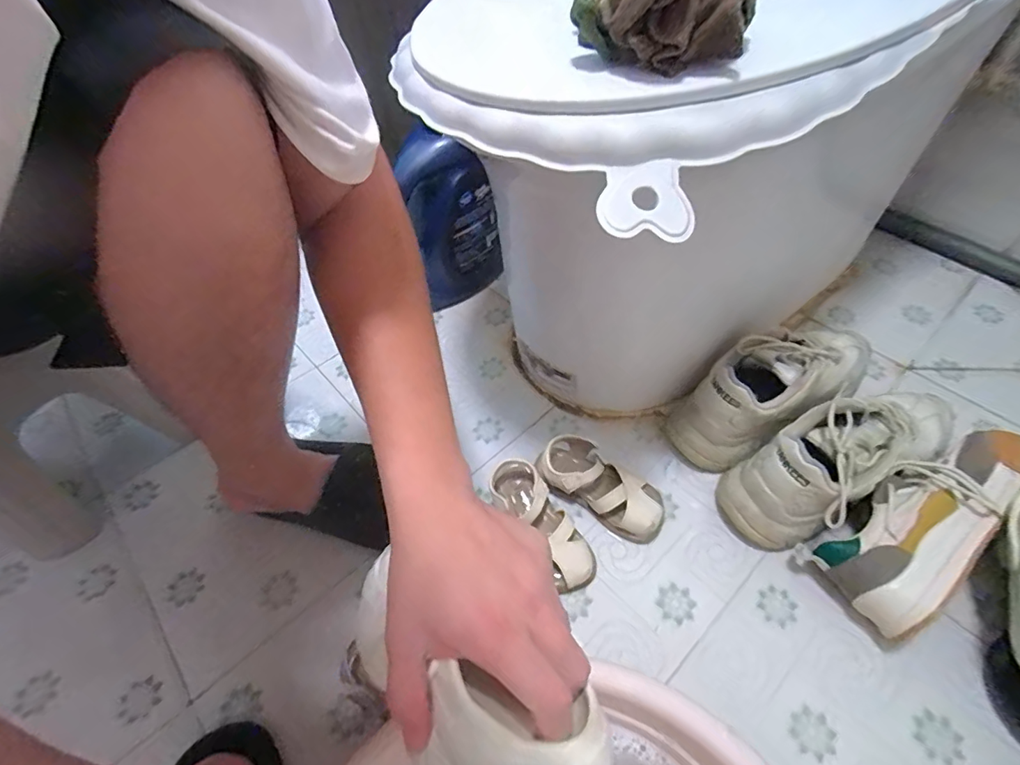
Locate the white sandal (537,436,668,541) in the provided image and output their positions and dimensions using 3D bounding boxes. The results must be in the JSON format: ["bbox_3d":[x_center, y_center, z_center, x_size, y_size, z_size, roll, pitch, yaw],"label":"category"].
[{"bbox_3d":[0.109,0.117,0.575,0.148,0.054,0.072,25,57,21],"label":"white sandal"}]

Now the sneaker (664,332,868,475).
[{"bbox_3d":[0.327,0.001,0.610,0.270,0.119,0.091,-26,54,-16],"label":"sneaker"}]

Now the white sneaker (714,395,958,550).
[{"bbox_3d":[0.369,0.081,0.544,0.264,0.118,0.096,-21,53,-13],"label":"white sneaker"}]

